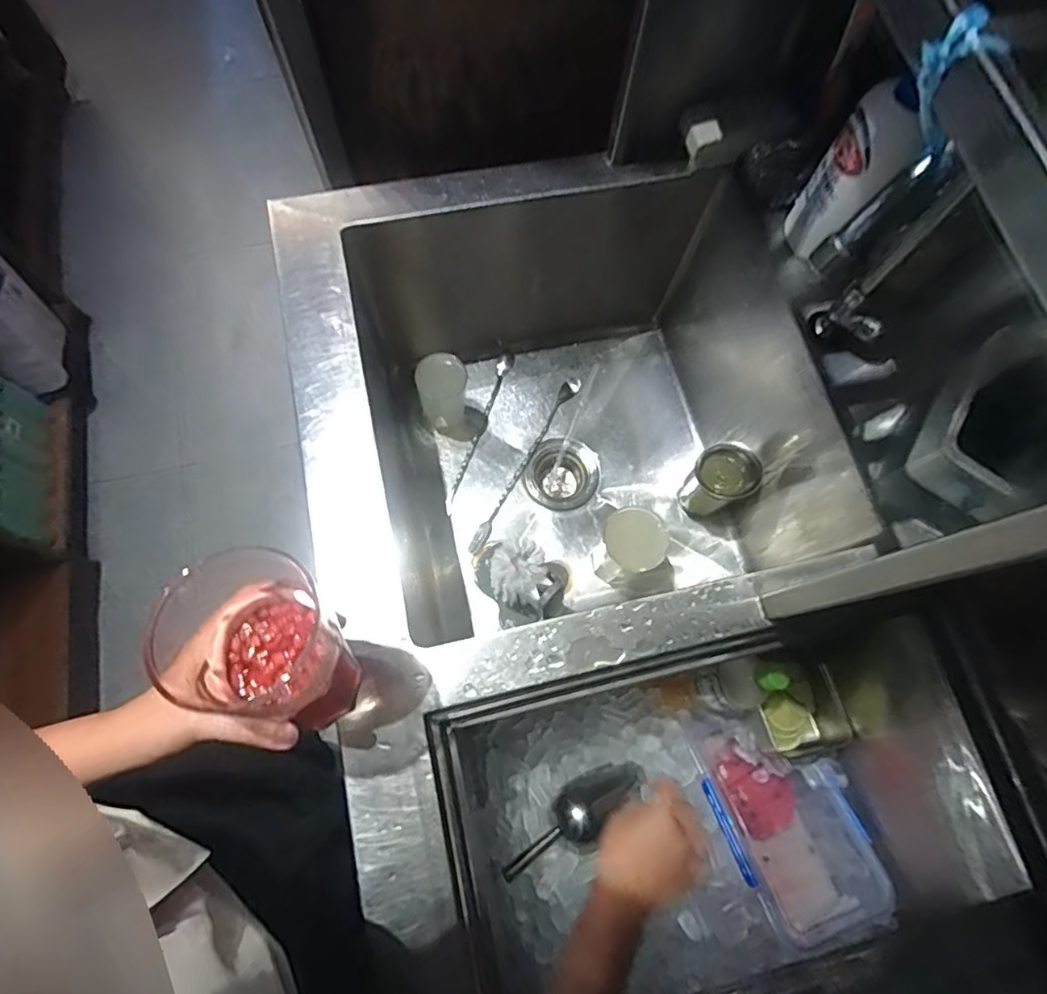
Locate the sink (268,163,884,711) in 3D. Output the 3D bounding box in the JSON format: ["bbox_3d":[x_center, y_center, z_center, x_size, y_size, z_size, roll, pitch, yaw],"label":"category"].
[{"bbox_3d":[0.090,-0.084,0.746,0.631,0.352,0.551,-12,73,-6],"label":"sink"}]

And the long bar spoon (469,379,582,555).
[{"bbox_3d":[0.003,-0.051,0.860,0.023,0.017,0.308,30,74,7],"label":"long bar spoon"}]

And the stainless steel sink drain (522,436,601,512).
[{"bbox_3d":[0.059,-0.026,0.890,0.108,0.065,0.116,1,72,-2],"label":"stainless steel sink drain"}]

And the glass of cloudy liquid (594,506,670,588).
[{"bbox_3d":[0.129,0.070,0.763,0.073,0.149,0.084,-29,76,-11],"label":"glass of cloudy liquid"}]

